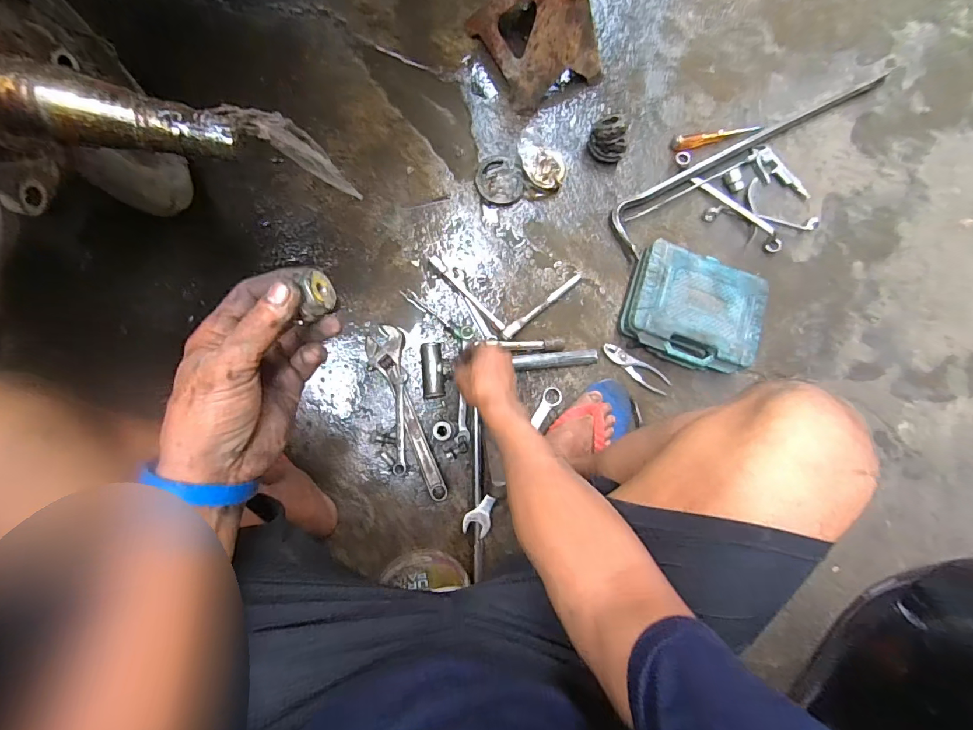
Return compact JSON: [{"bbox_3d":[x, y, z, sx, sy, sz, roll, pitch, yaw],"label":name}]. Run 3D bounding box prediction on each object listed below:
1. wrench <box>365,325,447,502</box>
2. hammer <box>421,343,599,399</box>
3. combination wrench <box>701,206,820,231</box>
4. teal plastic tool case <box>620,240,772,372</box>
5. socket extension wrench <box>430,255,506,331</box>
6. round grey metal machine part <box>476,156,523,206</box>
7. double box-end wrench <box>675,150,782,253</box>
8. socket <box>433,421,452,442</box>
[{"bbox_3d":[-0.130,0.080,0.731,0.068,0.032,0.296,-19,91,-10],"label":"wrench"},{"bbox_3d":[0.044,0.003,0.766,0.307,0.029,0.089,-3,88,-10],"label":"hammer"},{"bbox_3d":[0.540,-0.285,0.863,0.247,0.012,0.028,2,87,-9],"label":"combination wrench"},{"bbox_3d":[0.375,-0.099,0.806,0.242,0.063,0.194,21,85,-8],"label":"teal plastic tool case"},{"bbox_3d":[-0.032,-0.124,0.765,0.170,0.014,0.015,45,82,-5],"label":"socket extension wrench"},{"bbox_3d":[0.024,-0.330,0.788,0.083,0.015,0.087,0,88,-9],"label":"round grey metal machine part"},{"bbox_3d":[0.473,-0.316,0.857,0.276,0.019,0.036,38,82,-6],"label":"double box-end wrench"},{"bbox_3d":[-0.074,0.108,0.733,0.030,0.041,0.032,1,87,-10],"label":"socket"}]

